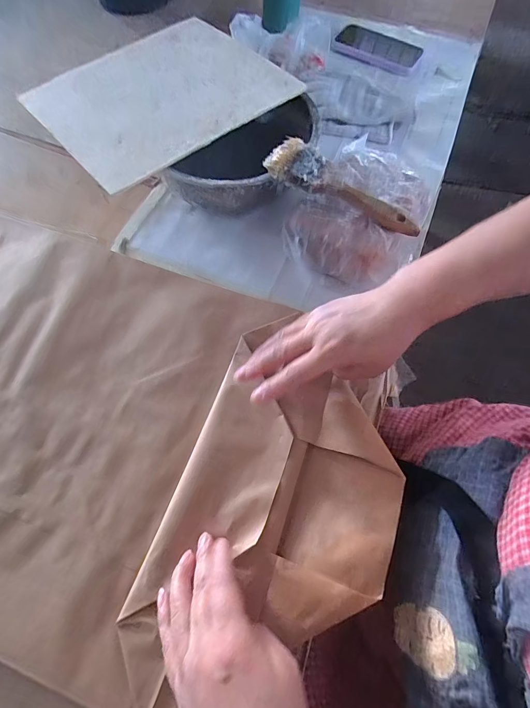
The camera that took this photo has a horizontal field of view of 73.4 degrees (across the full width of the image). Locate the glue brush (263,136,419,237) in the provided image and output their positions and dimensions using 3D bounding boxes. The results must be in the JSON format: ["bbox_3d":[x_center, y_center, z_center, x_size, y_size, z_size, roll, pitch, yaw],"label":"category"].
[{"bbox_3d":[0.085,-0.178,0.380,0.176,0.036,0.050,23,68,9],"label":"glue brush"}]

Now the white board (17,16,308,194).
[{"bbox_3d":[-0.131,-0.331,0.444,0.282,0.010,0.241,-39,70,-17],"label":"white board"}]

